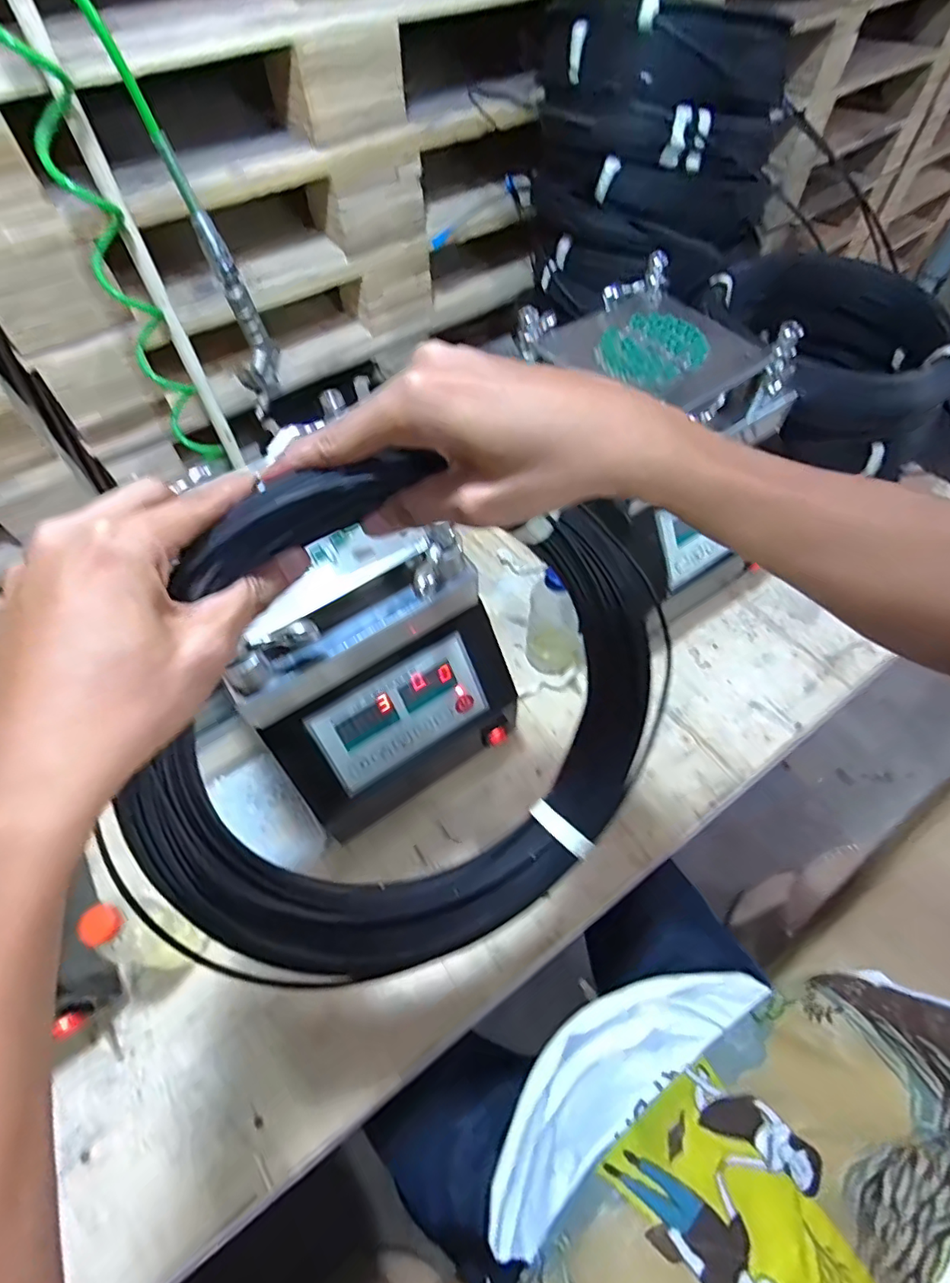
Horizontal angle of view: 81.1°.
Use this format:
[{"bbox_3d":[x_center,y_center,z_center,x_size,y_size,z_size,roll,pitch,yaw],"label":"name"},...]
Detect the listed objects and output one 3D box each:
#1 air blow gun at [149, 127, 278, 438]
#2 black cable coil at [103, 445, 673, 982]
[{"bbox_3d":[-0.241,-0.335,0.552,0.033,0.242,0.072,-6,59,-2],"label":"air blow gun"},{"bbox_3d":[-0.023,0.053,0.319,0.285,0.041,0.292,-7,106,-24],"label":"black cable coil"}]

